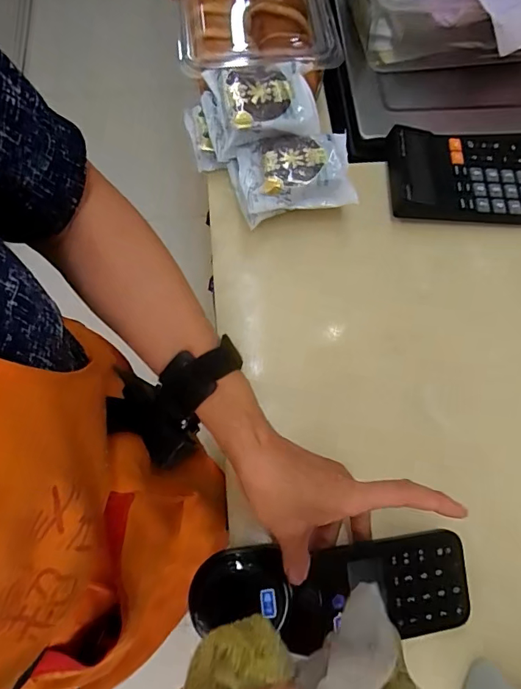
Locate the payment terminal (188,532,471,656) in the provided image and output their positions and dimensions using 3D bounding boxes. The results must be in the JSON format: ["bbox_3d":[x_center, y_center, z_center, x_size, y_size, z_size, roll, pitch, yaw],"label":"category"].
[{"bbox_3d":[0.055,0.195,0.365,0.218,0.032,0.071,-4,68,0],"label":"payment terminal"}]

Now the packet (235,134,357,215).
[{"bbox_3d":[0.036,-0.184,0.502,0.116,0.032,0.078,-5,68,-3],"label":"packet"}]

